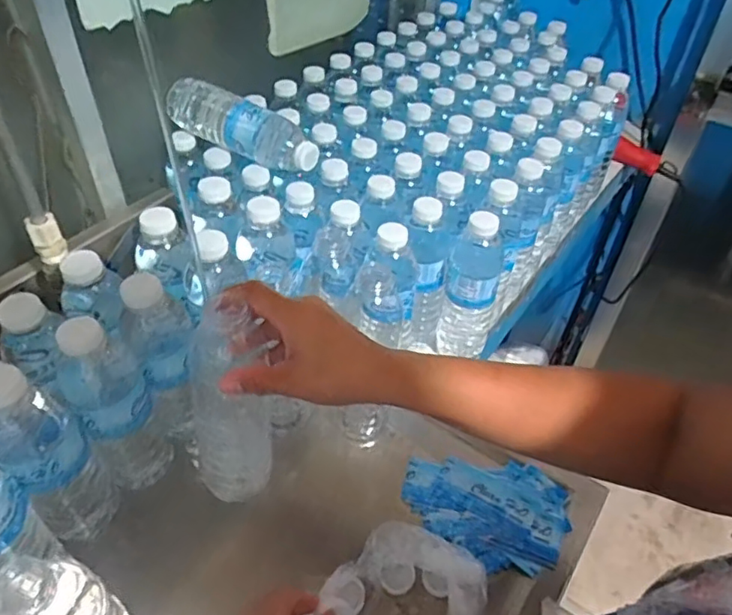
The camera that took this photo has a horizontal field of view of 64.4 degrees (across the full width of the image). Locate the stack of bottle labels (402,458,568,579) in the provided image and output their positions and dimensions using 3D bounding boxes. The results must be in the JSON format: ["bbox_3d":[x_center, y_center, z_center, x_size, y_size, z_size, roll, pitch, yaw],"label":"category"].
[{"bbox_3d":[0.112,0.192,0.552,0.151,0.015,0.099,9,45,6],"label":"stack of bottle labels"}]

